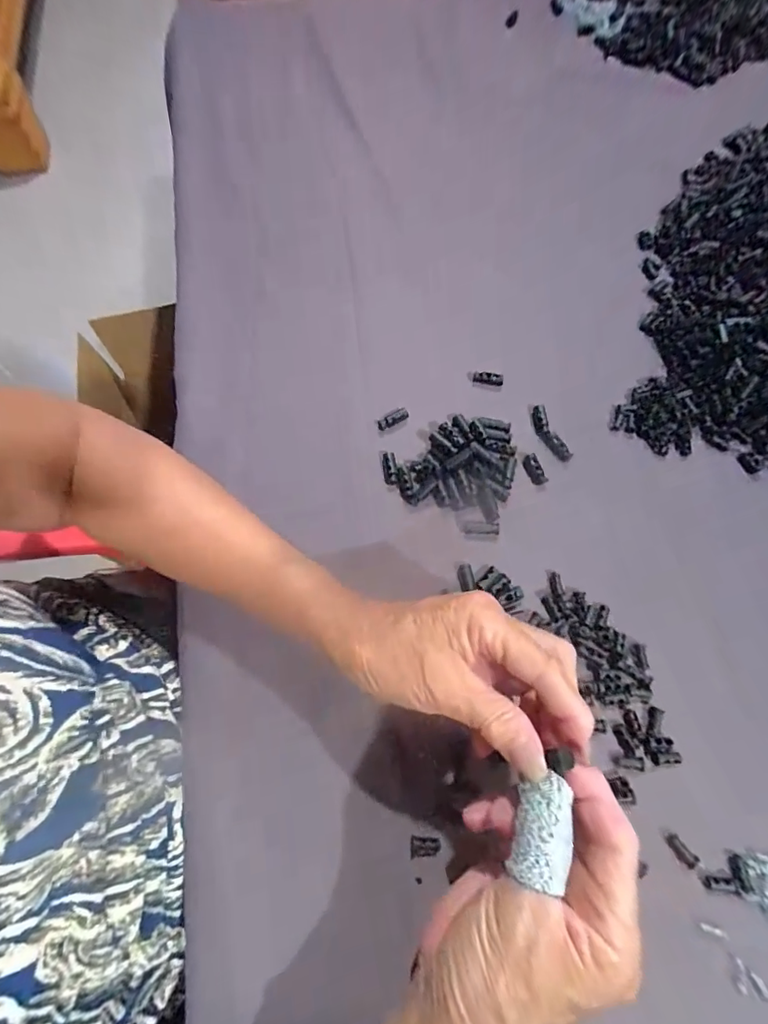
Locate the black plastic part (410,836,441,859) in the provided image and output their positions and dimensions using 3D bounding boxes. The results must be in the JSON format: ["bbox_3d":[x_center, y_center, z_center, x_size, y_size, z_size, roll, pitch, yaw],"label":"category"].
[{"bbox_3d":[0.024,0.192,0.263,0.017,0.004,0.010,1,69,0],"label":"black plastic part"}]

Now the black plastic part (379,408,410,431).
[{"bbox_3d":[0.008,-0.073,0.365,0.027,0.010,0.006,-28,72,-11],"label":"black plastic part"}]

